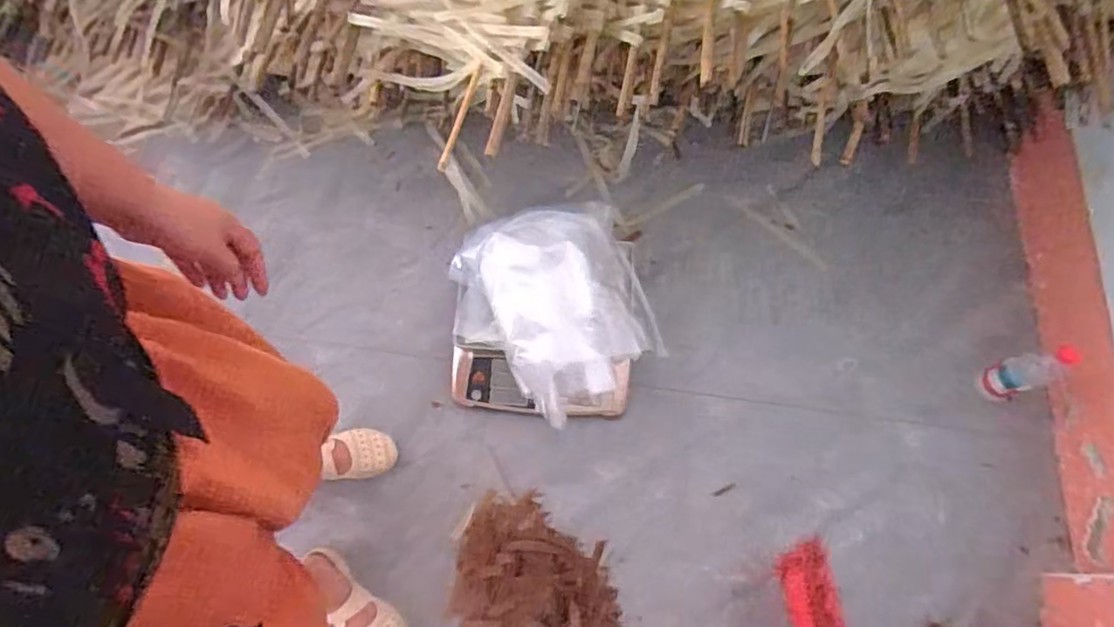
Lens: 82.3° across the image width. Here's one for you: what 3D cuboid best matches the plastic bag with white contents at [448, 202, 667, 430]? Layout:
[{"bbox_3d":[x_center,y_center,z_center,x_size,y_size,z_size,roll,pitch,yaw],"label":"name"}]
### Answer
[{"bbox_3d":[-0.006,-0.027,1.194,0.355,0.104,0.394,-27,71,-11],"label":"plastic bag with white contents"}]

